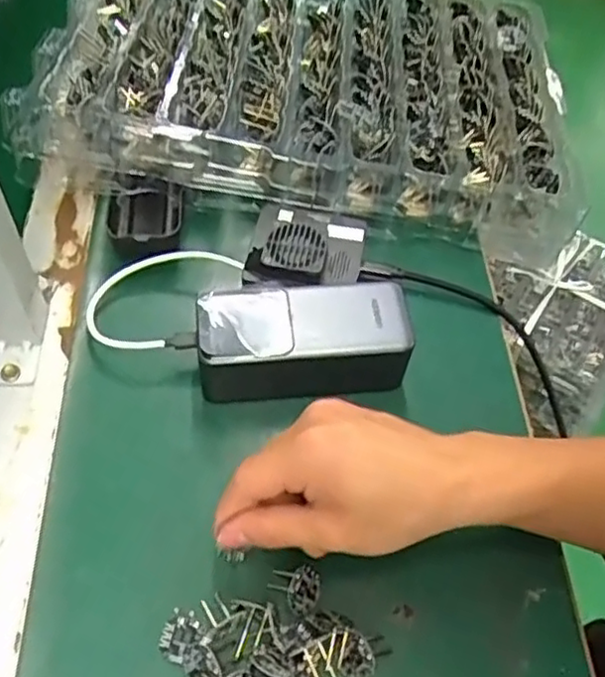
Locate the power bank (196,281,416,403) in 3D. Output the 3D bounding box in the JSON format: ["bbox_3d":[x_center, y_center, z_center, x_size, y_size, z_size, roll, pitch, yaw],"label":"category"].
[{"bbox_3d":[0.000,0.000,0.430,0.129,0.057,0.061,-1,57,-6],"label":"power bank"}]

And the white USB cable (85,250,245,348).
[{"bbox_3d":[-0.097,-0.027,0.458,0.084,0.025,0.090,22,58,10],"label":"white USB cable"}]

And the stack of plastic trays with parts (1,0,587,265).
[{"bbox_3d":[0.015,-0.219,0.563,0.419,0.062,0.296,8,56,0],"label":"stack of plastic trays with parts"}]

